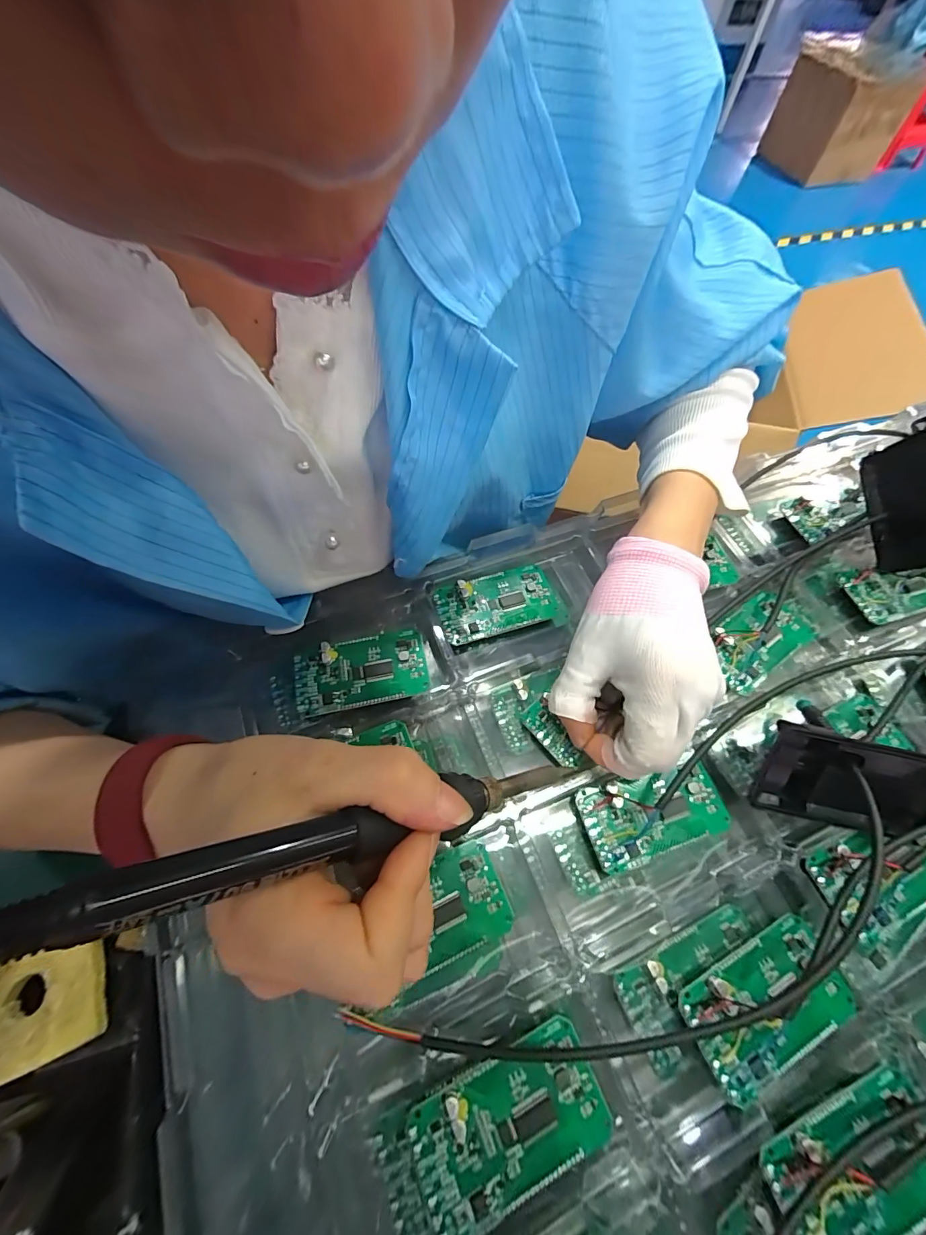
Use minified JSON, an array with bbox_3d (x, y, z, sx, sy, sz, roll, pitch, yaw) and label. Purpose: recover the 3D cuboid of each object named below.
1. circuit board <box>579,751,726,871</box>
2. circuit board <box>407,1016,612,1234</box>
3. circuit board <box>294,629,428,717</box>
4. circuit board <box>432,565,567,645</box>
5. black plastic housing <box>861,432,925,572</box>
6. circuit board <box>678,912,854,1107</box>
[{"bbox_3d":[0.098,0.100,0.224,0.073,0.009,0.037,-9,67,-9],"label":"circuit board"},{"bbox_3d":[0.018,0.197,0.171,0.073,0.007,0.038,-20,66,-13],"label":"circuit board"},{"bbox_3d":[-0.058,0.030,0.250,0.071,0.009,0.039,-10,64,-8],"label":"circuit board"},{"bbox_3d":[0.022,-0.009,0.275,0.076,0.009,0.040,-16,65,-11],"label":"circuit board"},{"bbox_3d":[0.286,-0.073,0.286,0.008,0.040,0.083,-1,81,-20],"label":"black plastic housing"},{"bbox_3d":[0.134,0.168,0.191,0.071,0.006,0.040,-23,67,-14],"label":"circuit board"}]

